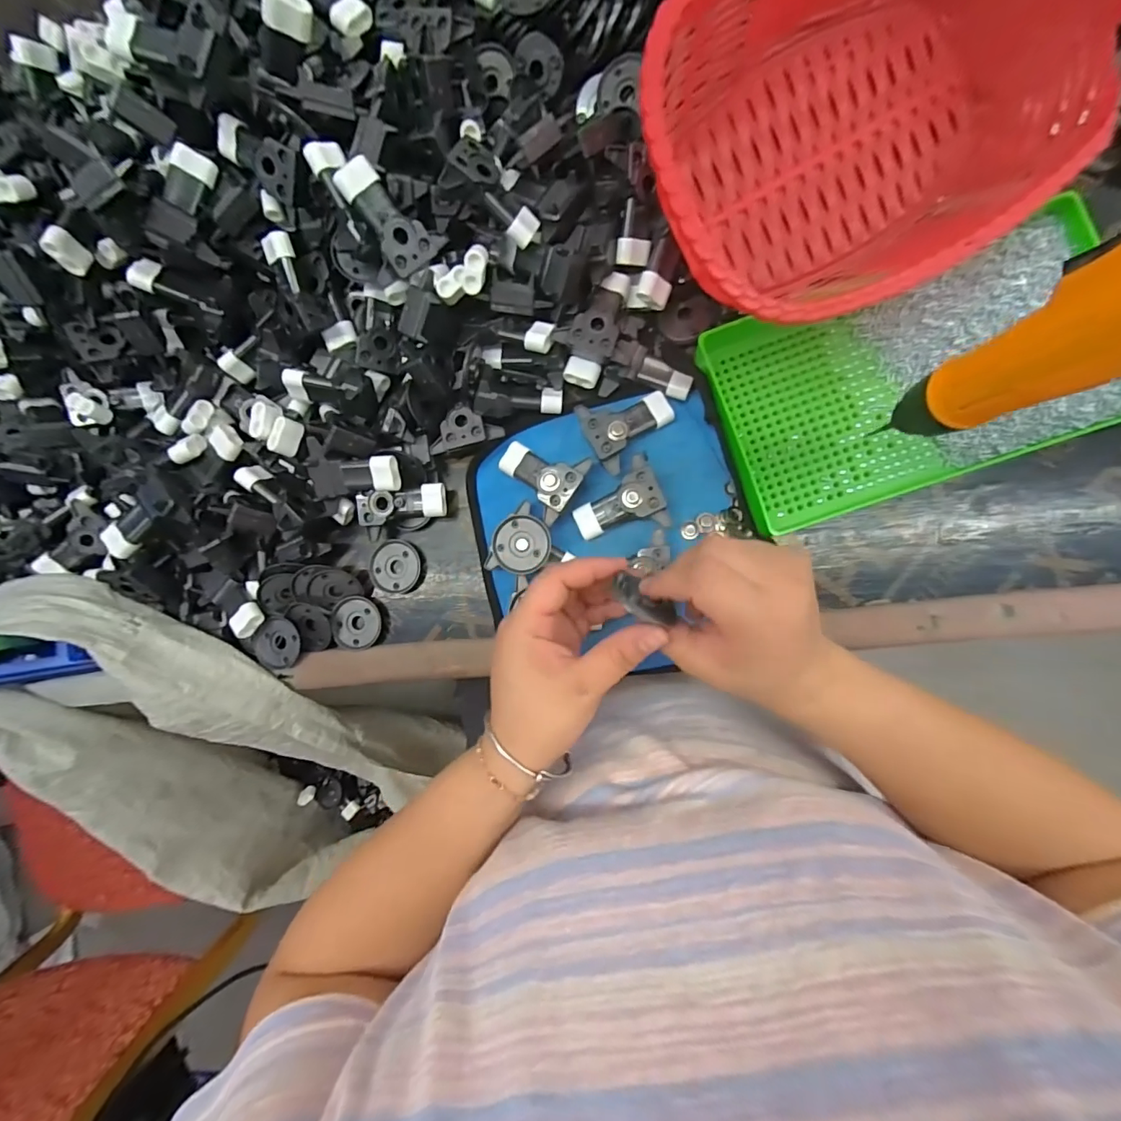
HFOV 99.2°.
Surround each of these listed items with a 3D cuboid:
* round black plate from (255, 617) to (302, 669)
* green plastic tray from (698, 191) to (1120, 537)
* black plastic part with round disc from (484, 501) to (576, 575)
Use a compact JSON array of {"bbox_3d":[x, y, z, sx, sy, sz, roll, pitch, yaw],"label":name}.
[{"bbox_3d":[-0.228,0.066,0.386,0.039,0.012,0.039,0,90,7],"label":"round black plate"},{"bbox_3d":[0.229,-0.123,0.321,0.235,0.030,0.148,-19,87,7],"label":"green plastic tray"},{"bbox_3d":[-0.029,-0.007,0.360,0.053,0.028,0.050,-39,85,6],"label":"black plastic part with round disc"}]

